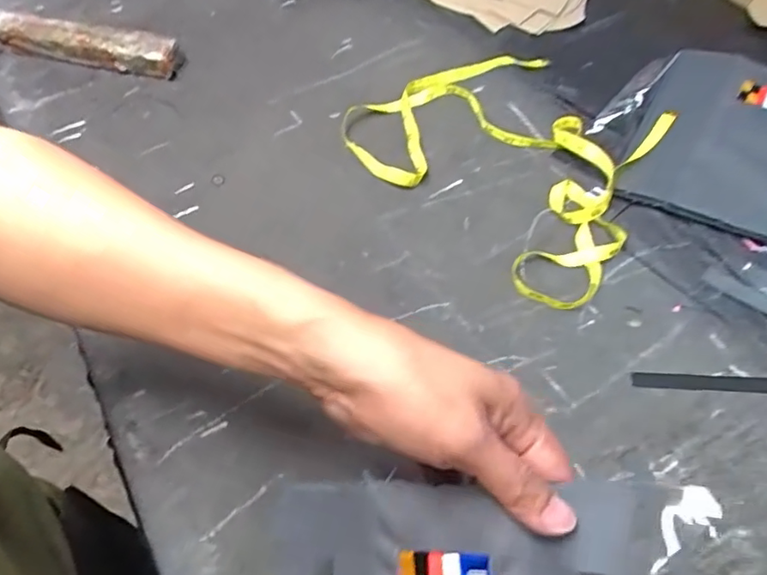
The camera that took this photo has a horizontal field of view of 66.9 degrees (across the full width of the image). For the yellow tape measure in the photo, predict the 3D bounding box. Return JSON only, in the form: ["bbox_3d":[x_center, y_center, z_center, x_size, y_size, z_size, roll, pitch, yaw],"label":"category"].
[{"bbox_3d":[0.134,-0.135,0.534,0.242,0.037,0.290,-32,59,-18],"label":"yellow tape measure"}]

